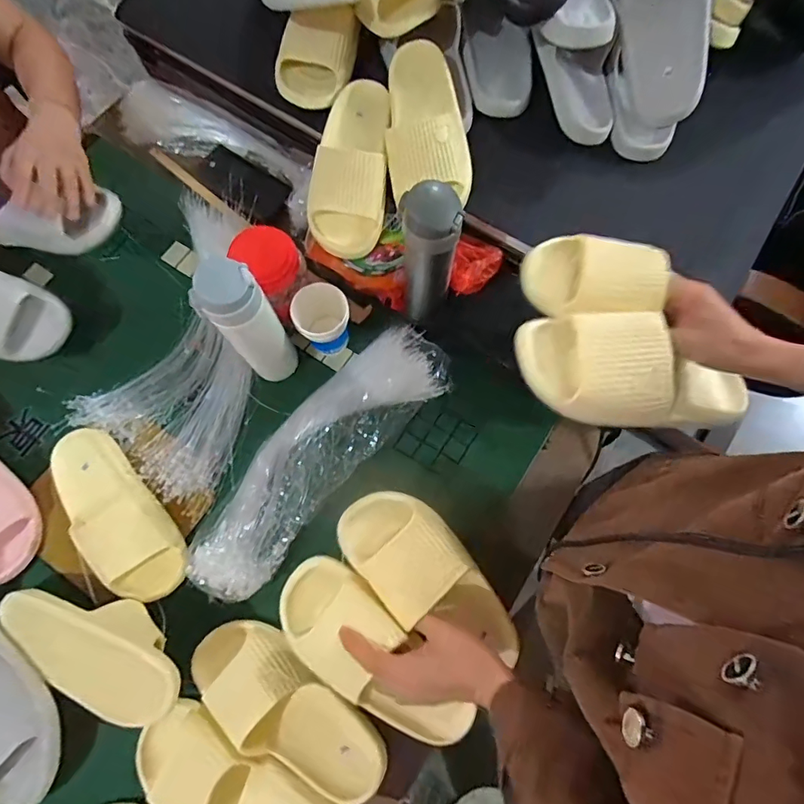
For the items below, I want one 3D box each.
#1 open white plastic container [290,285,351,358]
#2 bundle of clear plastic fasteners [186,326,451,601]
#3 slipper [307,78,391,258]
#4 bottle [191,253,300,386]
[{"bbox_3d":[-0.105,-0.105,0.638,0.068,0.104,0.066,0,75,0],"label":"open white plastic container"},{"bbox_3d":[-0.106,0.059,0.608,0.137,0.047,0.402,42,79,10],"label":"bundle of clear plastic fasteners"},{"bbox_3d":[-0.066,-0.319,0.619,0.099,0.061,0.243,5,75,1],"label":"slipper"},{"bbox_3d":[-0.175,-0.080,0.566,0.065,0.235,0.073,-36,78,-9],"label":"bottle"}]

